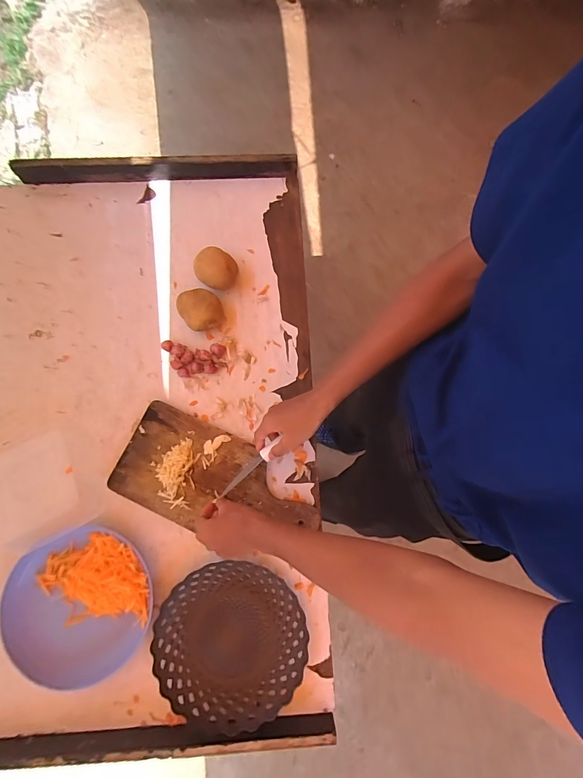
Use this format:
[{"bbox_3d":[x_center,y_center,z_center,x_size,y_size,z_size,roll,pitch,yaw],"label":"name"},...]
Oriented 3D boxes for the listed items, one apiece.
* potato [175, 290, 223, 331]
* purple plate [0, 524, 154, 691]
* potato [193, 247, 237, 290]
[{"bbox_3d":[-0.160,-0.140,0.630,0.069,0.053,0.077,-32,82,-6],"label":"potato"},{"bbox_3d":[-0.326,0.332,0.546,0.211,0.039,0.209,0,80,-1],"label":"purple plate"},{"bbox_3d":[-0.135,-0.215,0.644,0.066,0.060,0.062,0,80,-1],"label":"potato"}]

